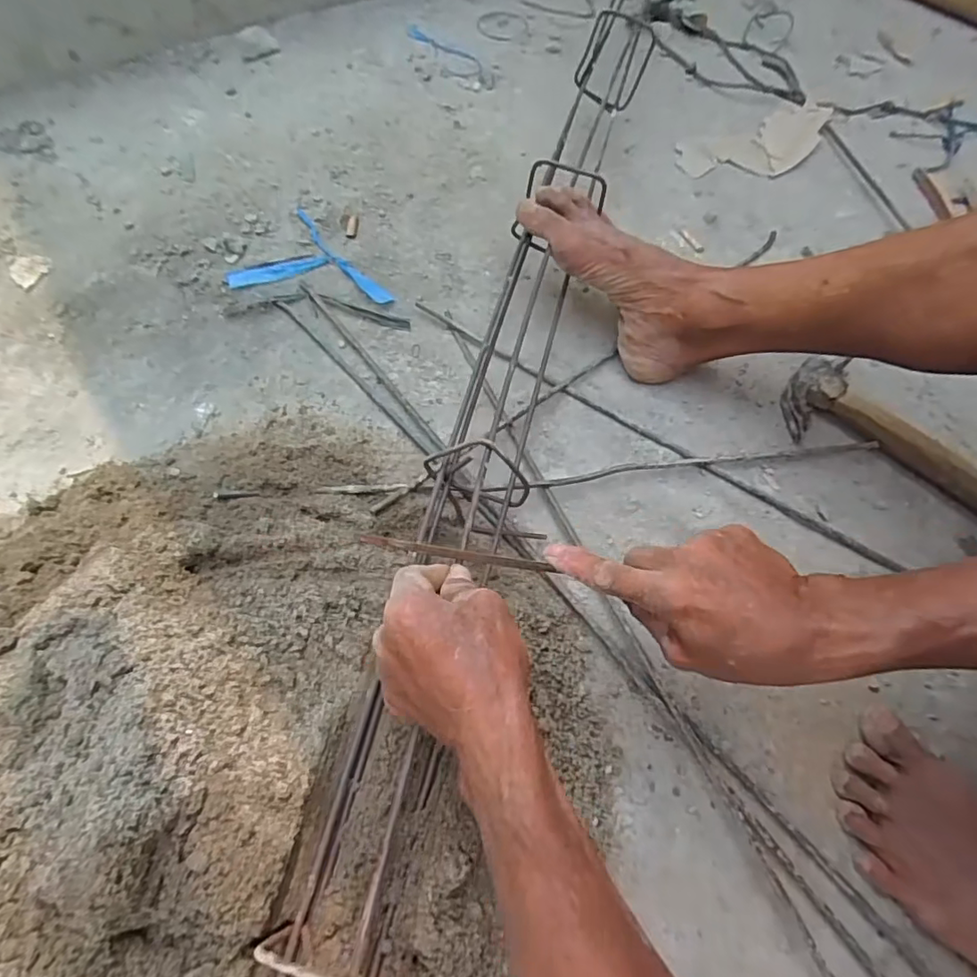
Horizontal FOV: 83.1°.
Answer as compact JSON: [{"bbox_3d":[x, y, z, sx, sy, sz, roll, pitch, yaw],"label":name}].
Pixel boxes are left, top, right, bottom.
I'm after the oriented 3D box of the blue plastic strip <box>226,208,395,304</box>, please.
[{"bbox_3d":[-0.211,-0.235,0.611,0.124,0.008,0.182,-37,70,-18],"label":"blue plastic strip"}]

